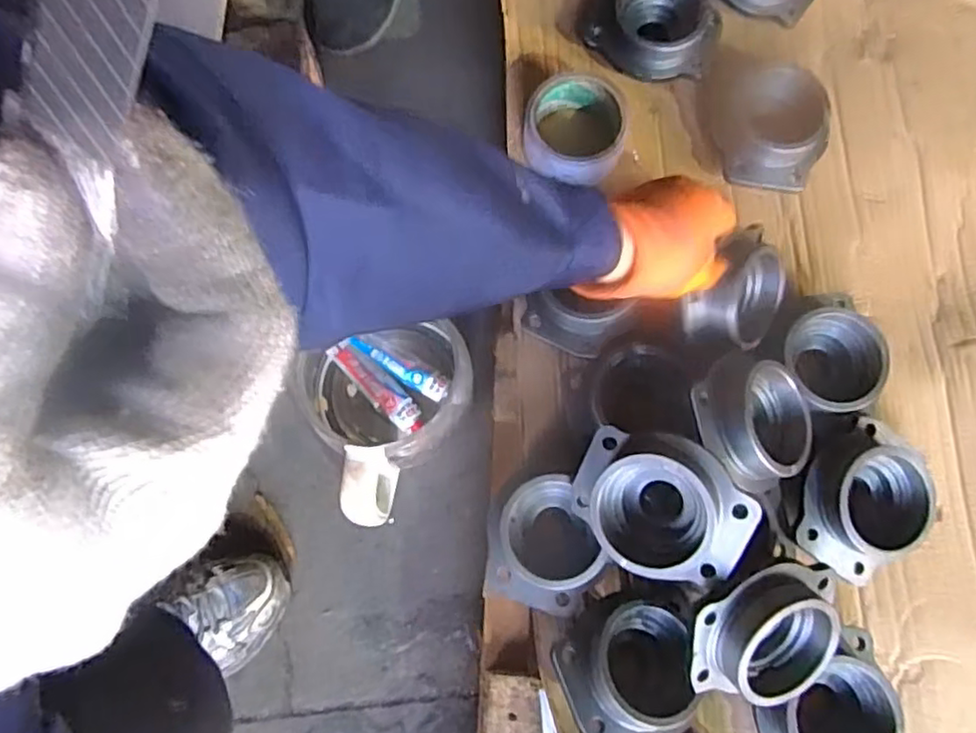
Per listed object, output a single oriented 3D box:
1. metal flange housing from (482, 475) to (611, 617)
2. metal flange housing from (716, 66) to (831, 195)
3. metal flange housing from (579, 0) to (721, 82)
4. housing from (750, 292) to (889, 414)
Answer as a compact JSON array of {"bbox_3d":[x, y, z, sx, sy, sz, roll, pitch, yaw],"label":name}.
[{"bbox_3d":[0.045,0.143,0.532,0.090,0.064,0.104,3,78,1],"label":"metal flange housing"},{"bbox_3d":[0.258,-0.210,0.604,0.086,0.055,0.108,3,78,1],"label":"metal flange housing"},{"bbox_3d":[0.157,-0.317,0.628,0.128,0.063,0.093,-1,78,0],"label":"metal flange housing"},{"bbox_3d":[0.280,-0.011,0.557,0.073,0.060,0.100,-11,79,-3],"label":"housing"}]

